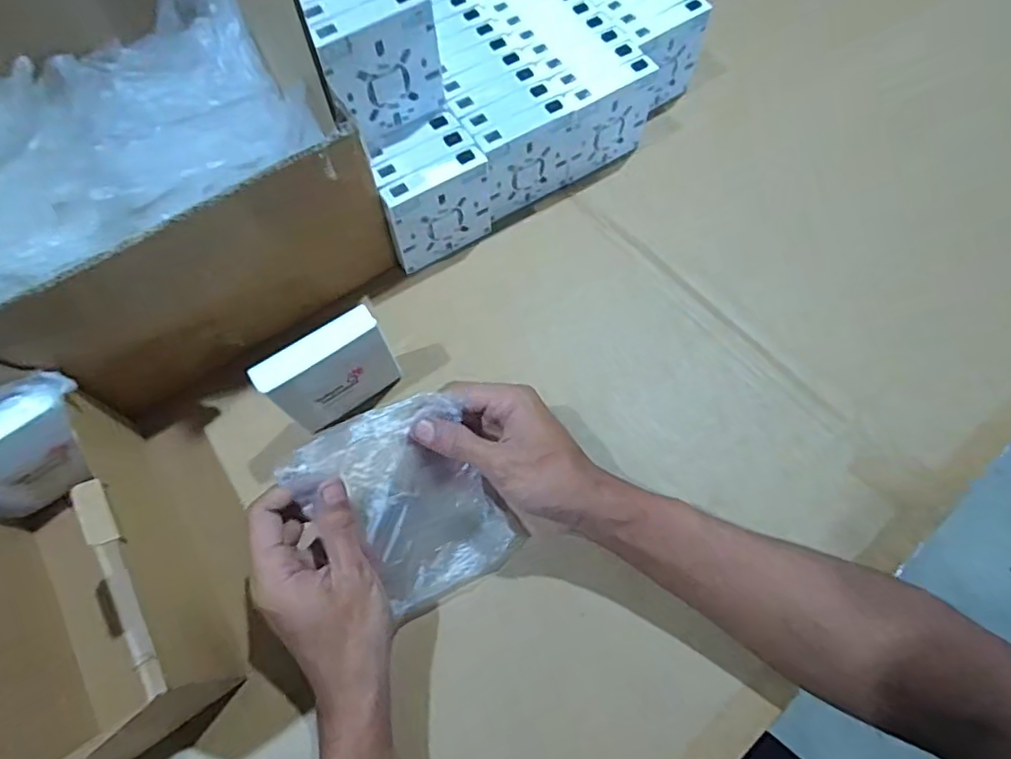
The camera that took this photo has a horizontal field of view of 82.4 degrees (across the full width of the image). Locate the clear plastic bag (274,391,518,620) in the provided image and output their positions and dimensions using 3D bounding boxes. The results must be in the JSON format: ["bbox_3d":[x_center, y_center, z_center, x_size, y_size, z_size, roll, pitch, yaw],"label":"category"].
[{"bbox_3d":[-0.064,0.083,0.374,0.099,0.020,0.135,-36,106,-20],"label":"clear plastic bag"}]

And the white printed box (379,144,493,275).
[{"bbox_3d":[-0.052,-0.136,0.471,0.090,0.084,0.022,-32,71,-13],"label":"white printed box"}]

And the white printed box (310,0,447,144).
[{"bbox_3d":[-0.088,-0.221,0.415,0.082,0.088,0.026,-36,72,-14],"label":"white printed box"}]

